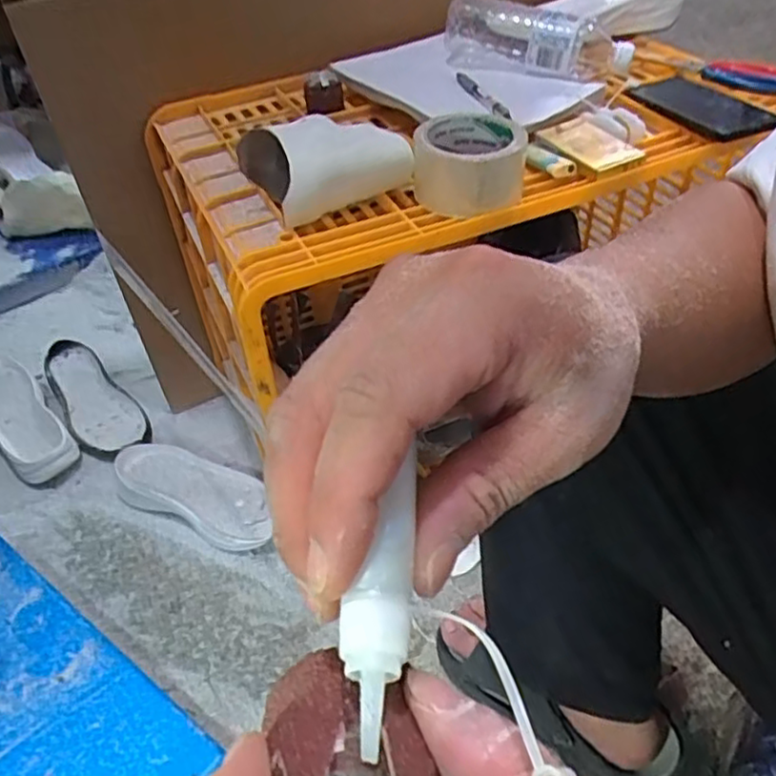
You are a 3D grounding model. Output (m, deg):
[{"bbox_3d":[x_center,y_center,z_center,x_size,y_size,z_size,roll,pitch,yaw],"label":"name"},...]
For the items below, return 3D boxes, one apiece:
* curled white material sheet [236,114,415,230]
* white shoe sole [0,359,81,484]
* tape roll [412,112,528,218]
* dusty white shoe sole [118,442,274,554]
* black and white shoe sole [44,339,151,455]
[{"bbox_3d":[-0.056,-0.207,0.610,0.132,0.064,0.085,-27,48,-21],"label":"curled white material sheet"},{"bbox_3d":[-0.572,0.049,1.049,0.098,0.055,0.259,-32,51,-26],"label":"white shoe sole"},{"bbox_3d":[0.071,-0.201,0.604,0.094,0.057,0.103,-2,44,2],"label":"tape roll"},{"bbox_3d":[-0.268,0.141,0.952,0.251,0.034,0.107,17,48,21],"label":"dusty white shoe sole"},{"bbox_3d":[-0.476,0.017,1.091,0.104,0.037,0.290,-31,50,-25],"label":"black and white shoe sole"}]

